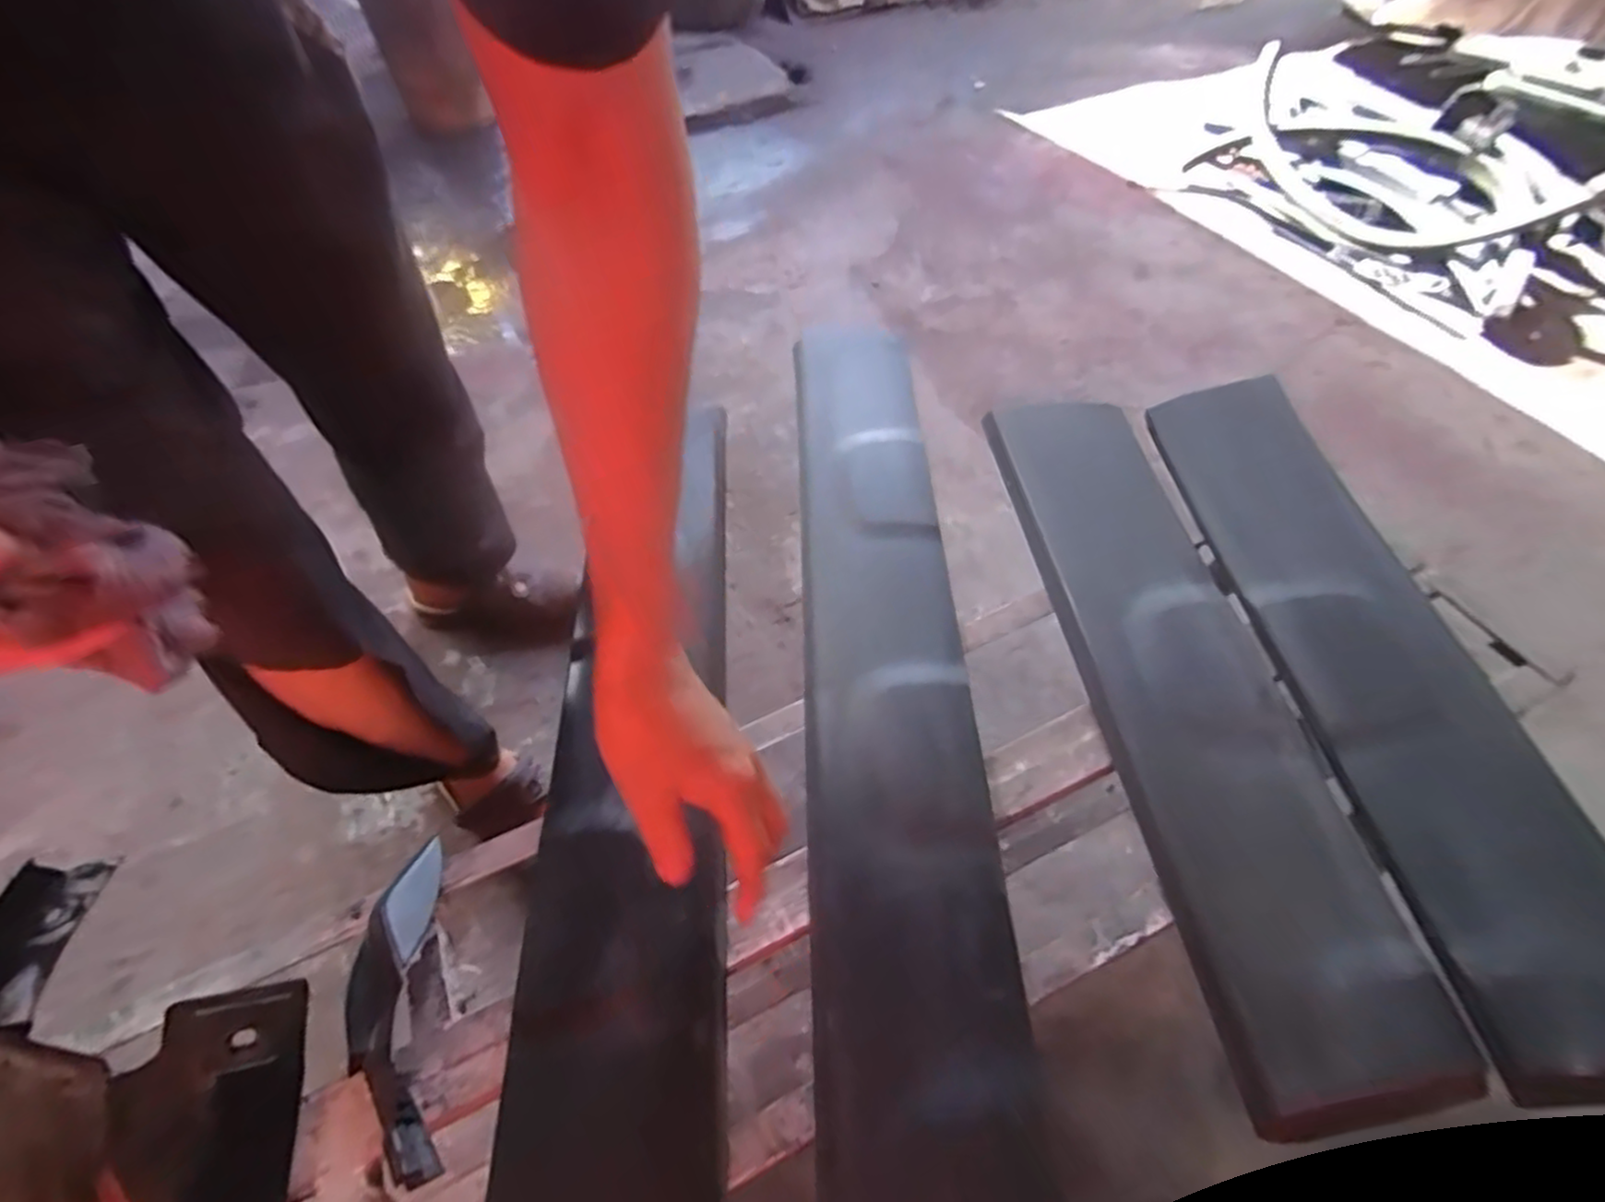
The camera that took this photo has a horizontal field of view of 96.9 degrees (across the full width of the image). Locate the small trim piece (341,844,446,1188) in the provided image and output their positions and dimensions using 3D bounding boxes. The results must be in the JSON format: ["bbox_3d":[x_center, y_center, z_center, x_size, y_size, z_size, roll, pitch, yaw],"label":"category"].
[{"bbox_3d":[-0.265,0.258,0.458,0.051,0.038,0.202,-15,56,-11],"label":"small trim piece"}]

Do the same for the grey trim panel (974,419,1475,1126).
[{"bbox_3d":[0.295,0.050,0.577,0.138,0.023,0.601,-6,54,-3],"label":"grey trim panel"}]

